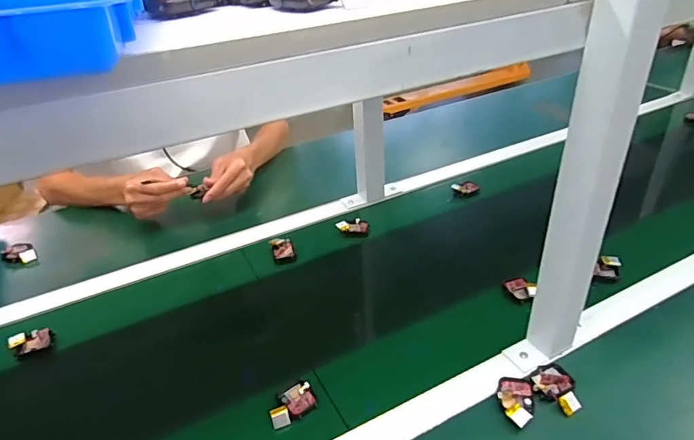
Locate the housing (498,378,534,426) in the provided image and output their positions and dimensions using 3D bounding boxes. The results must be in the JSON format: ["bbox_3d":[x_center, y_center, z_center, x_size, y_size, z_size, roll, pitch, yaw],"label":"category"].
[{"bbox_3d":[0.187,0.201,0.539,0.038,0.012,0.062,7,35,17],"label":"housing"}]

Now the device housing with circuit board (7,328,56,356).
[{"bbox_3d":[-0.430,0.164,0.660,0.052,0.017,0.025,-13,34,-13],"label":"device housing with circuit board"}]

